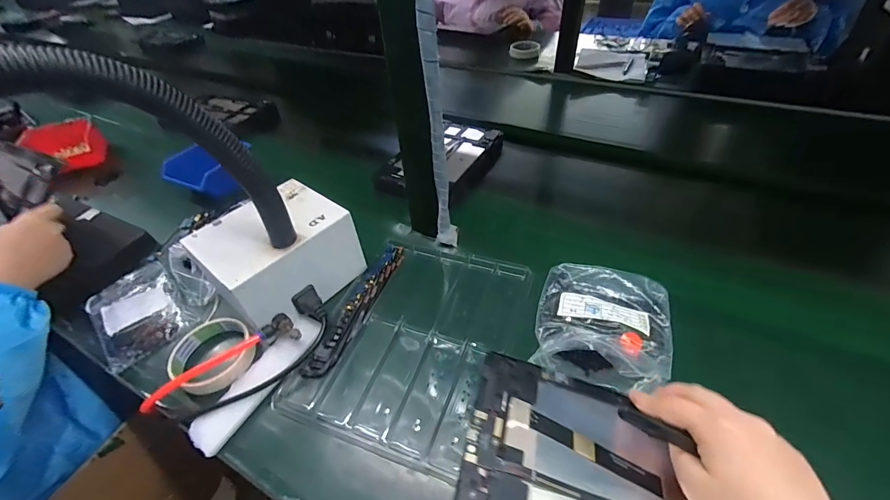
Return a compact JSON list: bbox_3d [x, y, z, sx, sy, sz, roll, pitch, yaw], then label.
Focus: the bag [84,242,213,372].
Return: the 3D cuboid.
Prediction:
[{"bbox_3d":[-0.393,0.067,0.499,0.134,0.029,0.150,-38,55,-27],"label":"bag"}]

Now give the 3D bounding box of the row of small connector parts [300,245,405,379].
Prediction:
[{"bbox_3d":[-0.106,0.068,0.478,0.031,0.011,0.209,14,50,16],"label":"row of small connector parts"}]

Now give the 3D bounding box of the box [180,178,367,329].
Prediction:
[{"bbox_3d":[-0.208,0.006,0.475,0.132,0.104,0.157,29,54,29],"label":"box"}]

